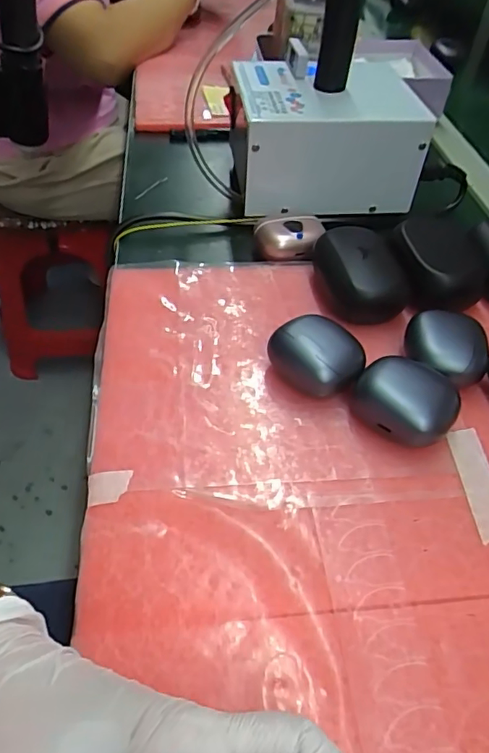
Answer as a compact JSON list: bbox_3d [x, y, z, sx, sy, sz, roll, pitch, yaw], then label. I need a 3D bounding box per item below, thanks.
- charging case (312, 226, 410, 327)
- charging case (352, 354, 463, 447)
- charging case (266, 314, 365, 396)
[{"bbox_3d":[0.082,-0.076,0.385,0.056,0.039,0.081,-4,48,-7],"label":"charging case"},{"bbox_3d":[0.094,0.016,0.309,0.055,0.029,0.044,27,52,19],"label":"charging case"},{"bbox_3d":[0.046,-0.012,0.330,0.046,0.029,0.051,-28,56,-26],"label":"charging case"}]

